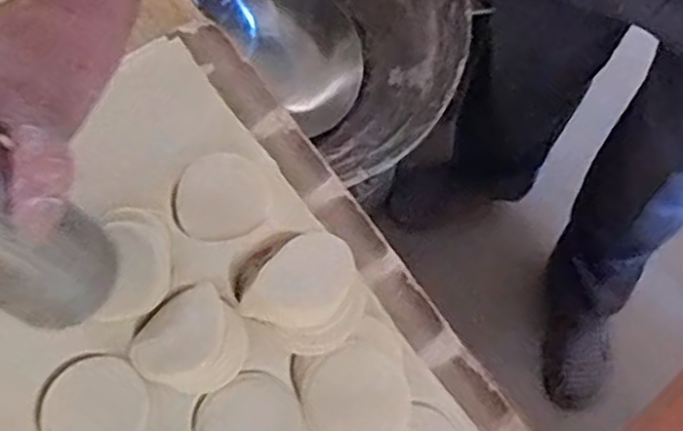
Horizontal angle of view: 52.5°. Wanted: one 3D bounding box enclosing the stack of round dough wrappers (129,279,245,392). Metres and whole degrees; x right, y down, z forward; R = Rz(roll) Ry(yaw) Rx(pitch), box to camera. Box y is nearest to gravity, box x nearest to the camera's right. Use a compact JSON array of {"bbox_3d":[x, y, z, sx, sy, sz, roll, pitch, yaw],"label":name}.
[{"bbox_3d":[-0.092,0.078,0.424,0.063,0.020,0.063,-40,76,-15],"label":"stack of round dough wrappers"}]

